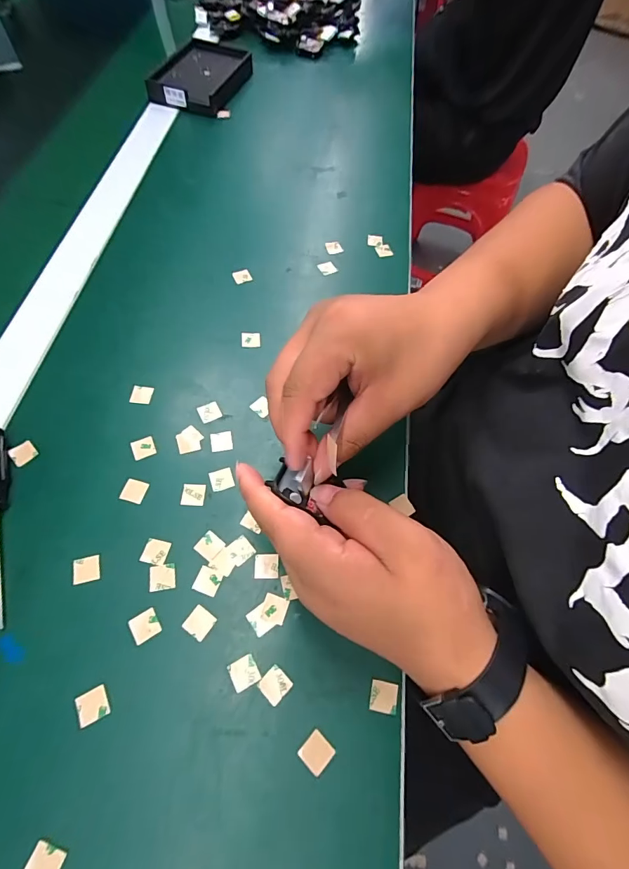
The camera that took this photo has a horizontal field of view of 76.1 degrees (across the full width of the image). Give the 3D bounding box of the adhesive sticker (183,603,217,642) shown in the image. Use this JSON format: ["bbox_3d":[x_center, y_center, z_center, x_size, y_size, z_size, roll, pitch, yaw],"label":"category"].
[{"bbox_3d":[-0.070,0.115,0.245,0.015,0.004,0.015,32,64,14],"label":"adhesive sticker"}]

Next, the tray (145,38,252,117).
[{"bbox_3d":[-0.146,-0.473,0.529,0.096,0.028,0.145,15,62,5],"label":"tray"}]

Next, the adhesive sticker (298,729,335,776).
[{"bbox_3d":[0.001,0.173,0.219,0.015,0.004,0.015,-40,71,-21],"label":"adhesive sticker"}]

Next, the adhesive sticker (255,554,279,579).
[{"bbox_3d":[-0.031,0.086,0.264,0.015,0.004,0.016,2,61,-4],"label":"adhesive sticker"}]

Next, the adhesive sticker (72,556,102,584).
[{"bbox_3d":[-0.145,0.086,0.255,0.016,0.004,0.016,-11,64,-11],"label":"adhesive sticker"}]

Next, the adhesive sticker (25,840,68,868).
[{"bbox_3d":[-0.130,0.207,0.191,0.016,0.004,0.015,16,62,5],"label":"adhesive sticker"}]

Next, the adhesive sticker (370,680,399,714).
[{"bbox_3d":[0.040,0.152,0.233,0.015,0.004,0.015,11,61,3],"label":"adhesive sticker"}]

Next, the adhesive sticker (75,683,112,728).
[{"bbox_3d":[-0.123,0.150,0.223,0.017,0.004,0.016,-22,64,-18],"label":"adhesive sticker"}]

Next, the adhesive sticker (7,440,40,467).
[{"bbox_3d":[-0.208,0.013,0.286,0.016,0.004,0.016,-39,71,-21],"label":"adhesive sticker"}]

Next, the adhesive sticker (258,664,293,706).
[{"bbox_3d":[-0.023,0.144,0.232,0.015,0.004,0.016,-40,71,-21],"label":"adhesive sticker"}]

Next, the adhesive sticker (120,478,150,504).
[{"bbox_3d":[-0.125,0.039,0.279,0.015,0.004,0.016,13,62,4],"label":"adhesive sticker"}]

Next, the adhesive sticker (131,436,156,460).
[{"bbox_3d":[-0.126,0.010,0.296,0.016,0.004,0.017,-21,63,-15],"label":"adhesive sticker"}]

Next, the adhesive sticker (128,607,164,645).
[{"bbox_3d":[-0.102,0.115,0.243,0.016,0.004,0.016,-29,67,-20],"label":"adhesive sticker"}]

